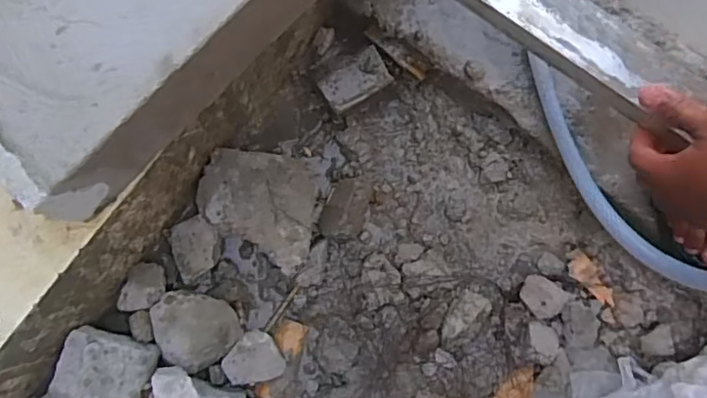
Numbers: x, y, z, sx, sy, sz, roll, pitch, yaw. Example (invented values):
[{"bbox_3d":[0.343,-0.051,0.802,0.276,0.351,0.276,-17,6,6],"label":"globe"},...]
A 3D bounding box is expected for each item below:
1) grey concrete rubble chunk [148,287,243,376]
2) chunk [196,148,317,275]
[{"bbox_3d":[-0.194,0.153,0.669,0.106,0.047,0.090,26,80,10],"label":"grey concrete rubble chunk"},{"bbox_3d":[-0.112,0.015,0.683,0.140,0.072,0.141,5,81,0],"label":"chunk"}]

